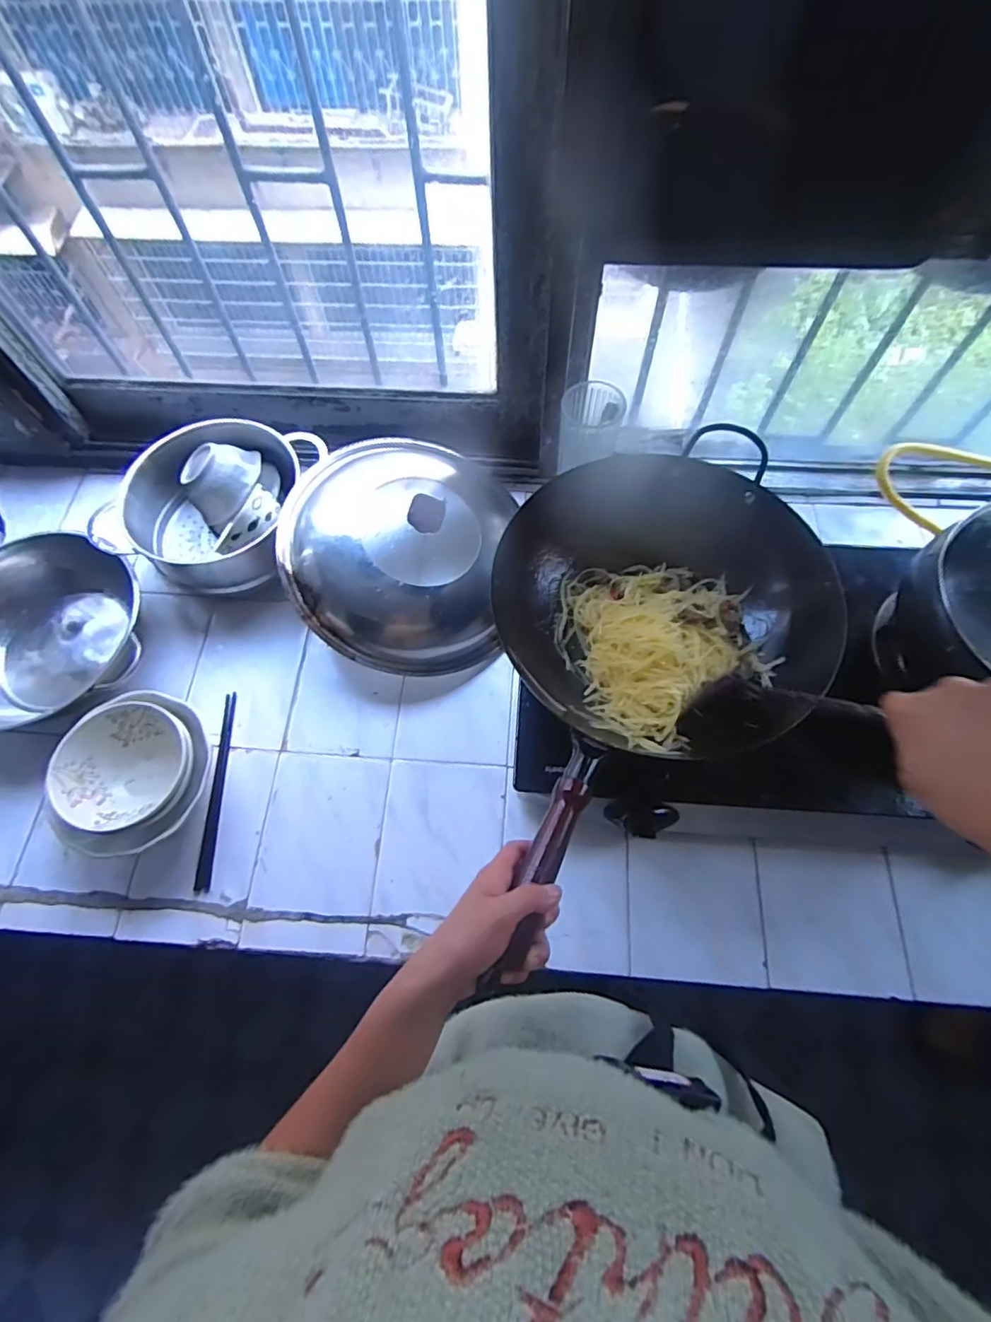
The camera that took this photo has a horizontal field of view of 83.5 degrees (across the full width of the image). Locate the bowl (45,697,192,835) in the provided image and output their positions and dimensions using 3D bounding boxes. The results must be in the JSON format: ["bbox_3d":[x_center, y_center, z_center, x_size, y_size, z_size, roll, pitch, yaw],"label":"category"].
[{"bbox_3d":[-0.425,0.127,0.657,0.136,0.071,0.139,-1,66,1],"label":"bowl"}]

